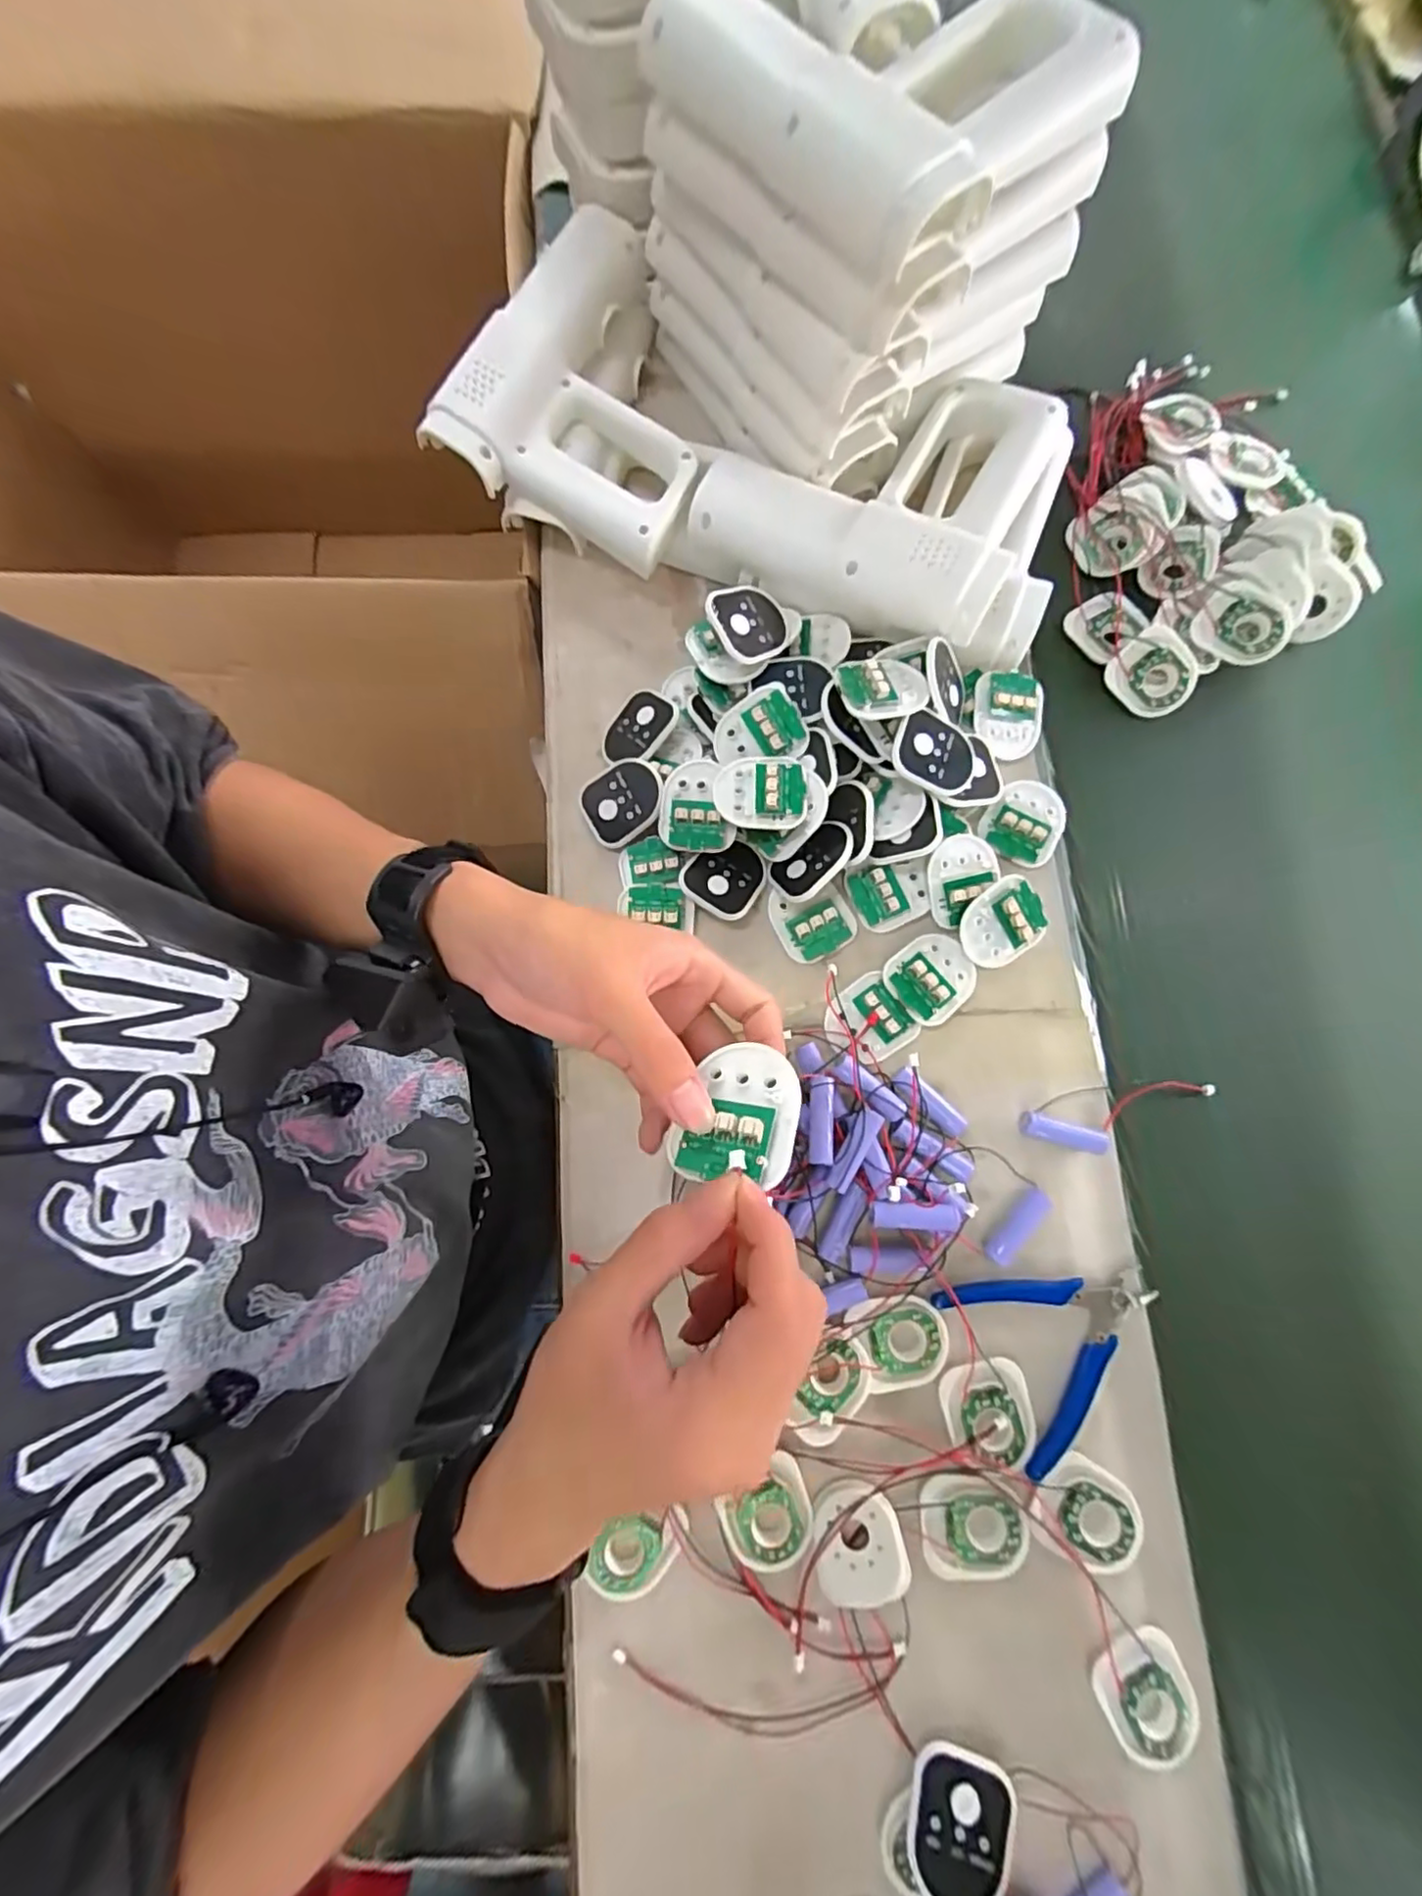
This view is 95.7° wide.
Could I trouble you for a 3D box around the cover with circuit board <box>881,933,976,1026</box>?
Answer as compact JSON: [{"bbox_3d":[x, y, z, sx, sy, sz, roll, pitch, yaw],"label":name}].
[{"bbox_3d":[0.140,0.018,0.408,0.056,0.014,0.049,-39,81,-7],"label":"cover with circuit board"}]

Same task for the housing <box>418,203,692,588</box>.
[{"bbox_3d":[-0.071,-0.382,0.443,0.178,0.052,0.201,30,80,6],"label":"housing"}]

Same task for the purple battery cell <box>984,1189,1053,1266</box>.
[{"bbox_3d":[0.180,0.164,0.377,0.015,0.013,0.048,41,81,8],"label":"purple battery cell"}]

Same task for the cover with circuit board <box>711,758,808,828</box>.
[{"bbox_3d":[0.031,-0.097,0.400,0.056,0.014,0.047,0,78,0],"label":"cover with circuit board"}]

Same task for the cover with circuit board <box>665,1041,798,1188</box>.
[{"bbox_3d":[0.011,0.063,0.249,0.044,0.010,0.055,10,59,26],"label":"cover with circuit board"}]

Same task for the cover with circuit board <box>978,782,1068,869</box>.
[{"bbox_3d":[0.210,-0.084,0.428,0.047,0.013,0.058,39,81,7],"label":"cover with circuit board"}]

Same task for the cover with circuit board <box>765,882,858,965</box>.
[{"bbox_3d":[0.068,-0.018,0.418,0.051,0.009,0.050,-20,79,-4],"label":"cover with circuit board"}]

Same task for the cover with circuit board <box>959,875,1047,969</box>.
[{"bbox_3d":[0.185,-0.014,0.407,0.055,0.007,0.048,-33,101,0],"label":"cover with circuit board"}]

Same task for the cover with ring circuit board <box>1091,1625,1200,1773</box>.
[{"bbox_3d":[0.230,0.394,0.337,0.048,0.005,0.055,-25,79,-5],"label":"cover with ring circuit board"}]

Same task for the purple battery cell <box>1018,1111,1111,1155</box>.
[{"bbox_3d":[0.214,0.112,0.389,0.054,0.013,0.015,15,79,3],"label":"purple battery cell"}]

